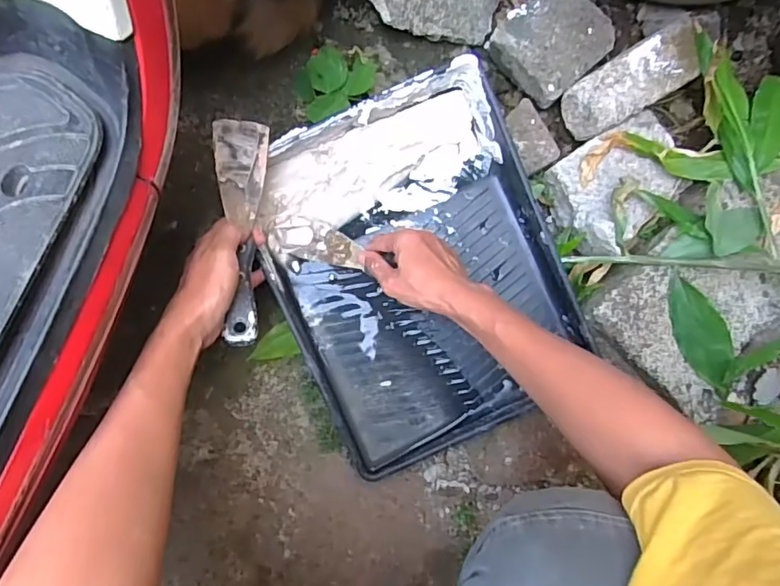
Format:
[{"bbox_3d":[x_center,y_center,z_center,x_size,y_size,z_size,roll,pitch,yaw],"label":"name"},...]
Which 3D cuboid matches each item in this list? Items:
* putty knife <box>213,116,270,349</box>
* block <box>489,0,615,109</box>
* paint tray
[{"bbox_3d":[-0.134,-0.058,0.485,0.045,0.011,0.205,0,79,-8],"label":"putty knife"},{"bbox_3d":[0.188,-0.291,0.628,0.118,0.039,0.110,-40,92,-9],"label":"block"},{"bbox_3d":[0.028,-0.018,0.561,0.269,0.086,0.346,-24,90,-9],"label":"paint tray"}]

